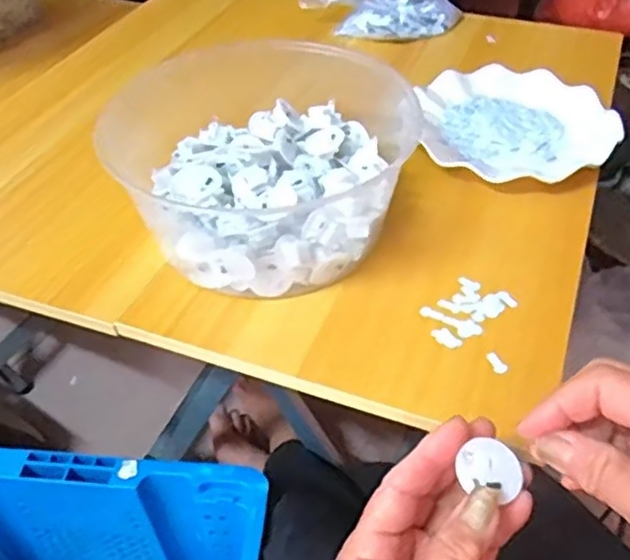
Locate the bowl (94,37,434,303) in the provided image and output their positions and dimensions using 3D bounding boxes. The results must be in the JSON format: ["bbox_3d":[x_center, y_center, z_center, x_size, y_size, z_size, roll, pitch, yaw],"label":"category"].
[{"bbox_3d":[-0.035,-0.116,0.555,0.244,0.087,0.253,-2,44,2],"label":"bowl"}]

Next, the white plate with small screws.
[{"bbox_3d":[0.186,-0.146,0.632,0.168,0.023,0.172,-2,44,2],"label":"white plate with small screws"}]

